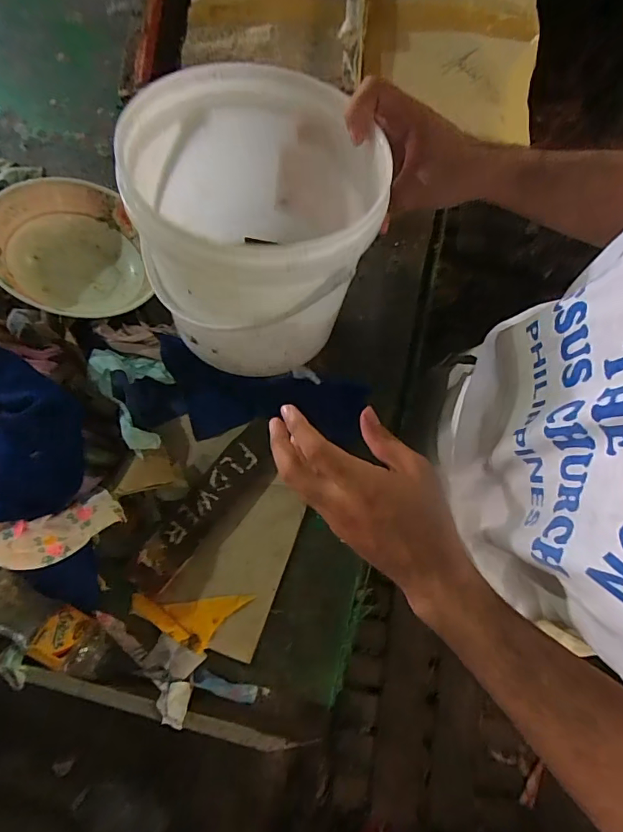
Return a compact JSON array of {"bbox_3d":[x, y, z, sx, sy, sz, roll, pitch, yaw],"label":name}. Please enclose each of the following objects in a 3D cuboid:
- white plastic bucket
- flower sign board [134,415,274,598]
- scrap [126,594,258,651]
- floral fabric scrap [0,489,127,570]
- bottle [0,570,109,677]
[{"bbox_3d":[-0.034,-0.172,0.407,0.187,0.185,0.199,0,80,0],"label":"white plastic bucket"},{"bbox_3d":[-0.120,0.106,0.549,0.072,0.017,0.226,41,81,4],"label":"flower sign board"},{"bbox_3d":[-0.139,0.233,0.526,0.133,0.016,0.055,0,78,2],"label":"scrap"},{"bbox_3d":[-0.254,0.117,0.465,0.119,0.039,0.048,-19,79,-27],"label":"floral fabric scrap"},{"bbox_3d":[-0.297,0.231,0.509,0.154,0.054,0.057,25,80,7],"label":"bottle"}]

